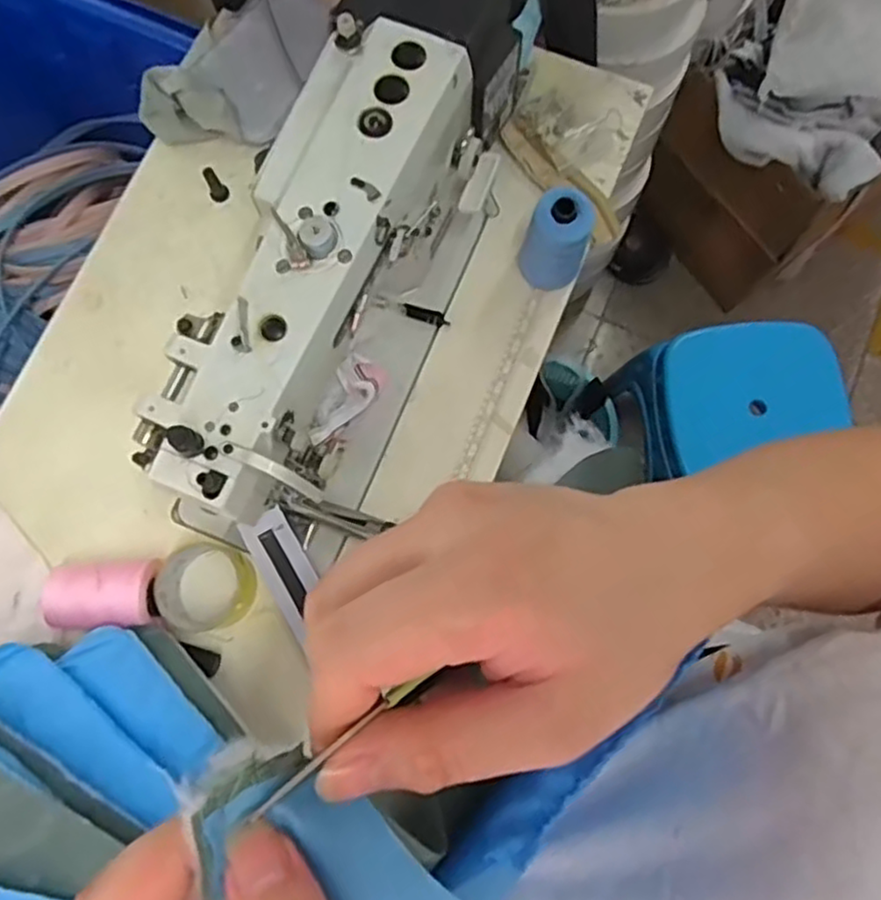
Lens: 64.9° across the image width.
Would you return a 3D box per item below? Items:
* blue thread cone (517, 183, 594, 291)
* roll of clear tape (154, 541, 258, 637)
[{"bbox_3d":[0.122,-0.222,0.733,0.063,0.103,0.066,0,78,0],"label":"blue thread cone"},{"bbox_3d":[-0.235,0.139,0.704,0.085,0.059,0.086,0,78,0],"label":"roll of clear tape"}]

